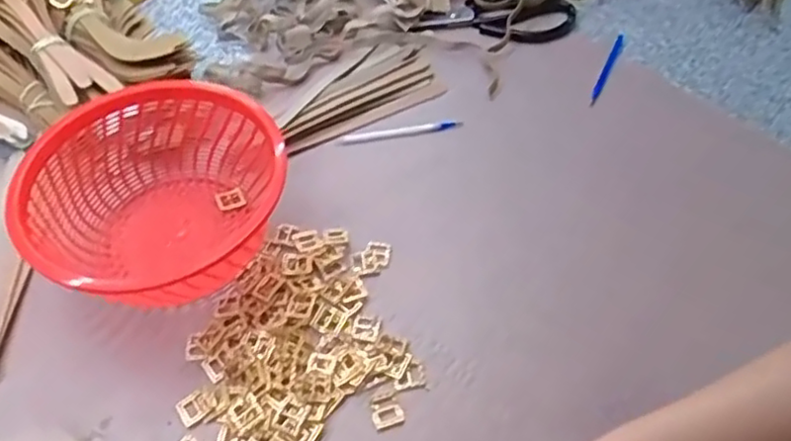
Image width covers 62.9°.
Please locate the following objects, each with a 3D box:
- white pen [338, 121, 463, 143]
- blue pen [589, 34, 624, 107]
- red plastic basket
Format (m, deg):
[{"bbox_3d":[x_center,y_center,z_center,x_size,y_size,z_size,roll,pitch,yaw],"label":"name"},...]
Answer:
[{"bbox_3d":[0.005,-0.078,0.569,0.107,0.010,0.009,-6,53,-4],"label":"white pen"},{"bbox_3d":[0.201,-0.145,0.610,0.009,0.011,0.100,22,56,16],"label":"blue pen"},{"bbox_3d":[-0.174,-0.017,0.484,0.176,0.080,0.169,0,53,0],"label":"red plastic basket"}]

